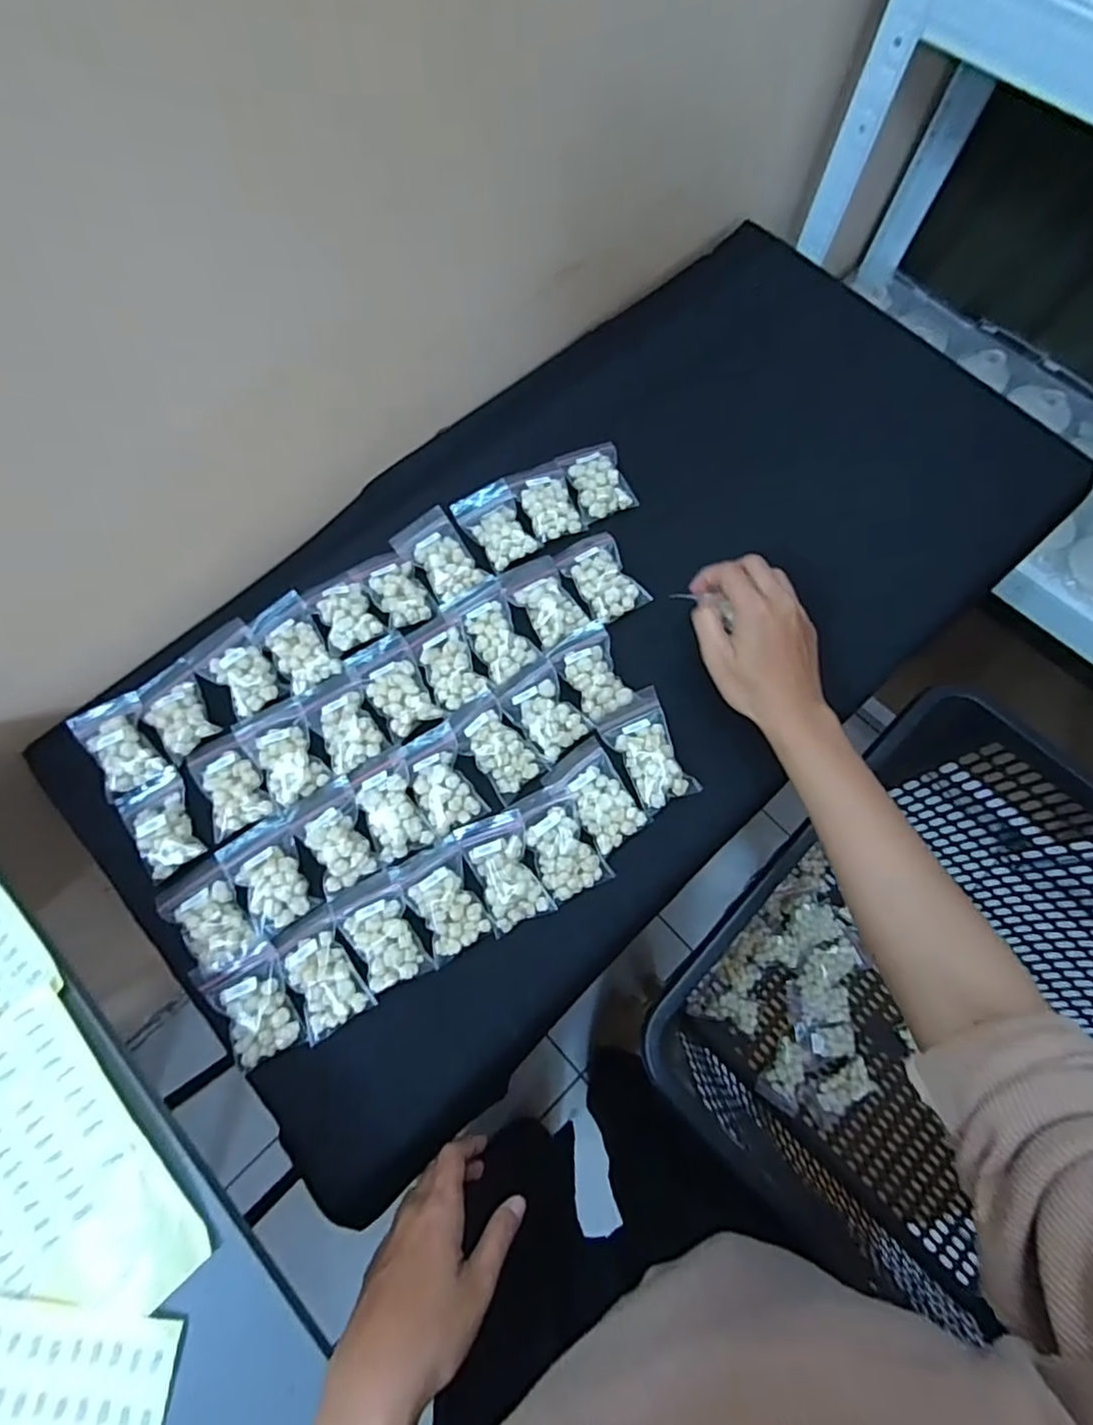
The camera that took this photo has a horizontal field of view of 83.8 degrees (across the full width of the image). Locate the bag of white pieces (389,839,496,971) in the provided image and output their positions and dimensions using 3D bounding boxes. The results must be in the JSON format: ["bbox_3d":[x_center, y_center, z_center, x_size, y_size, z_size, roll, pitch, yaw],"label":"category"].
[{"bbox_3d":[-0.069,0.126,0.402,0.045,0.017,0.070,-27,75,-7],"label":"bag of white pieces"}]

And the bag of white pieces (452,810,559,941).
[{"bbox_3d":[-0.028,0.105,0.410,0.044,0.018,0.074,-24,75,-7],"label":"bag of white pieces"}]

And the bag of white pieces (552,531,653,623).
[{"bbox_3d":[0.043,-0.106,0.473,0.048,0.013,0.071,-27,75,-7],"label":"bag of white pieces"}]

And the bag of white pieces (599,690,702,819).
[{"bbox_3d":[0.073,0.026,0.429,0.046,0.012,0.079,-25,75,-7],"label":"bag of white pieces"}]

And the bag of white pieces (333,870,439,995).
[{"bbox_3d":[-0.108,0.144,0.397,0.045,0.015,0.069,-27,75,-7],"label":"bag of white pieces"}]

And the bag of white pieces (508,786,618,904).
[{"bbox_3d":[0.010,0.086,0.412,0.043,0.012,0.071,-23,75,-6],"label":"bag of white pieces"}]

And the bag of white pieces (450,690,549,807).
[{"bbox_3d":[-0.036,0.024,0.433,0.042,0.015,0.072,-35,76,-9],"label":"bag of white pieces"}]

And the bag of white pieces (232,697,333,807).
[{"bbox_3d":[-0.186,0.027,0.434,0.045,0.013,0.072,-31,76,-9],"label":"bag of white pieces"}]

